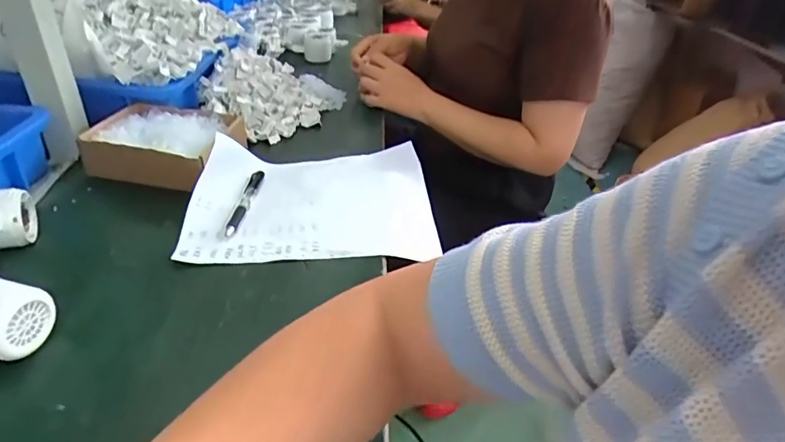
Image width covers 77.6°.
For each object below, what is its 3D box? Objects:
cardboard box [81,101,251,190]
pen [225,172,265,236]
[{"bbox_3d":[-0.308,-0.105,0.663,0.174,0.053,0.147,8,35,6],"label":"cardboard box"},{"bbox_3d":[-0.180,-0.026,0.597,0.016,0.008,0.128,4,35,0],"label":"pen"}]

